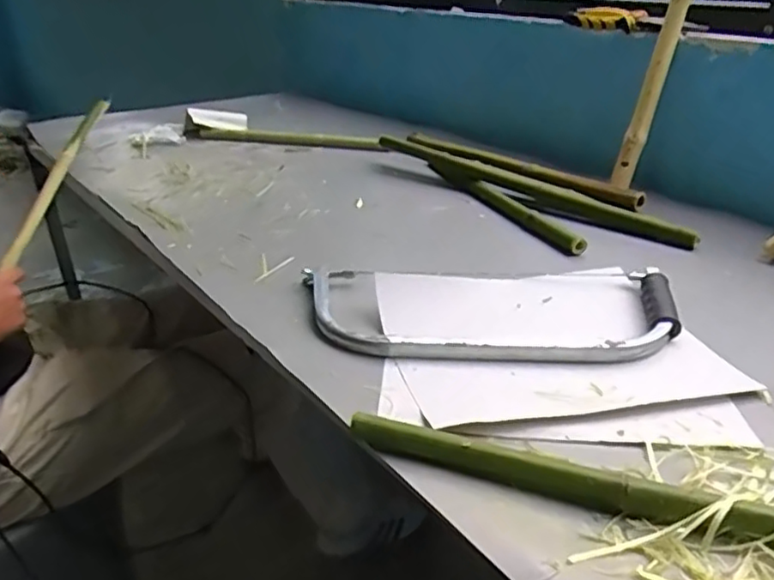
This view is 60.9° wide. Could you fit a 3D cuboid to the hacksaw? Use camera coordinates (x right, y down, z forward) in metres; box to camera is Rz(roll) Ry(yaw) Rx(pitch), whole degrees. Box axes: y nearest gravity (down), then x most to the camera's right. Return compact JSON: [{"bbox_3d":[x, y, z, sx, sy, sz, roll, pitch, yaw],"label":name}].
[{"bbox_3d":[0.098,0.015,0.632,0.361,0.026,0.167,-2,29,2],"label":"hacksaw"}]

